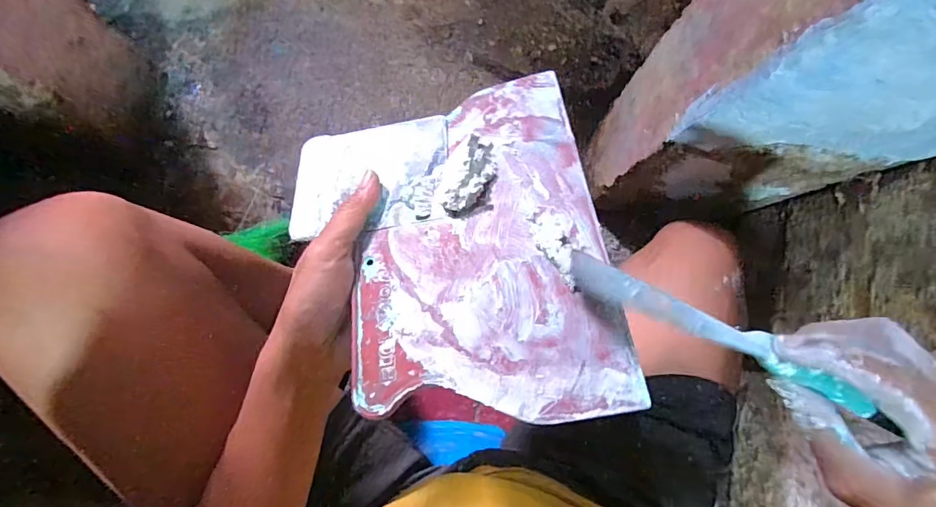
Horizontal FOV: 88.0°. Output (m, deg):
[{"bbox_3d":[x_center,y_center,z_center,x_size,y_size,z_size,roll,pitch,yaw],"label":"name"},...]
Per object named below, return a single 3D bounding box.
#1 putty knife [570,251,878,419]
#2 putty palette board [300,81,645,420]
[{"bbox_3d":[0.123,0.040,0.236,0.156,0.016,0.016,26,81,7],"label":"putty knife"},{"bbox_3d":[-0.015,-0.005,0.274,0.172,0.013,0.205,-15,62,9],"label":"putty palette board"}]

